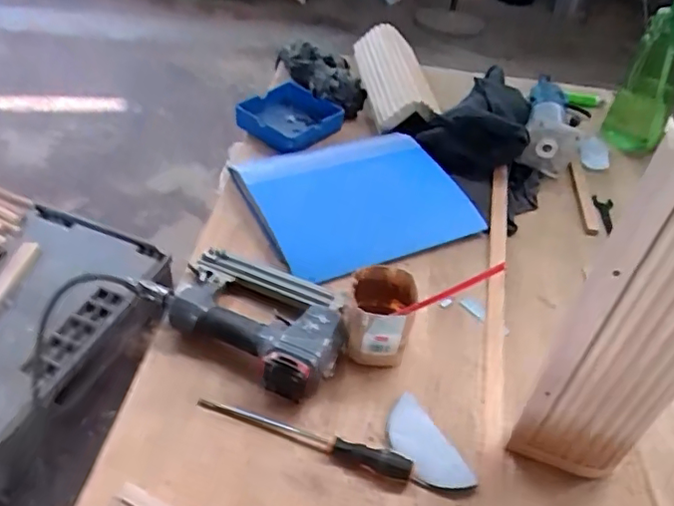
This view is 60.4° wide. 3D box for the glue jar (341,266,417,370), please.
[{"bbox_3d":[0.048,0.073,0.678,0.075,0.085,0.075,13,44,7],"label":"glue jar"}]

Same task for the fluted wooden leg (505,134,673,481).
[{"bbox_3d":[0.265,0.055,0.509,0.120,0.375,0.114,18,42,12],"label":"fluted wooden leg"}]

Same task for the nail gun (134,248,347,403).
[{"bbox_3d":[-0.096,0.063,0.702,0.250,0.062,0.156,29,48,22],"label":"nail gun"}]

